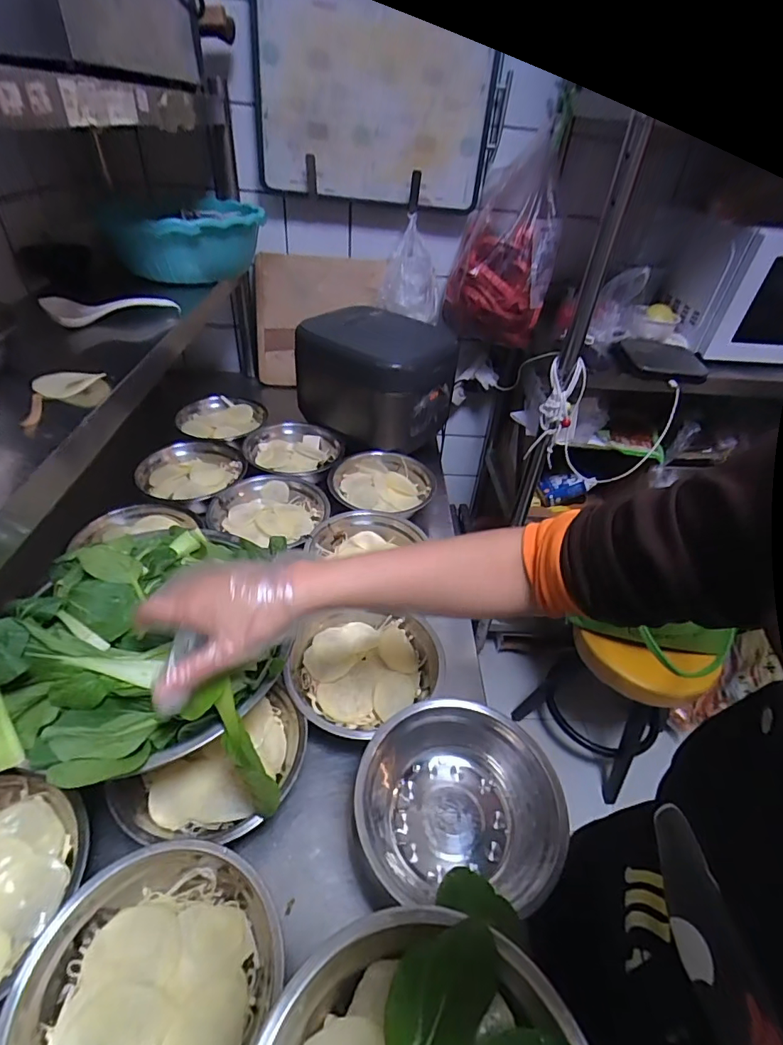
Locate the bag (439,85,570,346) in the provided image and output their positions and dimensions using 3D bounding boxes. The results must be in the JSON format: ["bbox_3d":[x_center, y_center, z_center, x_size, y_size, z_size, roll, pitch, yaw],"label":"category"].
[{"bbox_3d":[0.255,-0.626,1.095,0.220,0.428,0.167,10,40,5],"label":"bag"}]

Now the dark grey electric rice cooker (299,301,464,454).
[{"bbox_3d":[-0.038,-0.311,1.038,0.334,0.216,0.233,27,44,23],"label":"dark grey electric rice cooker"}]

